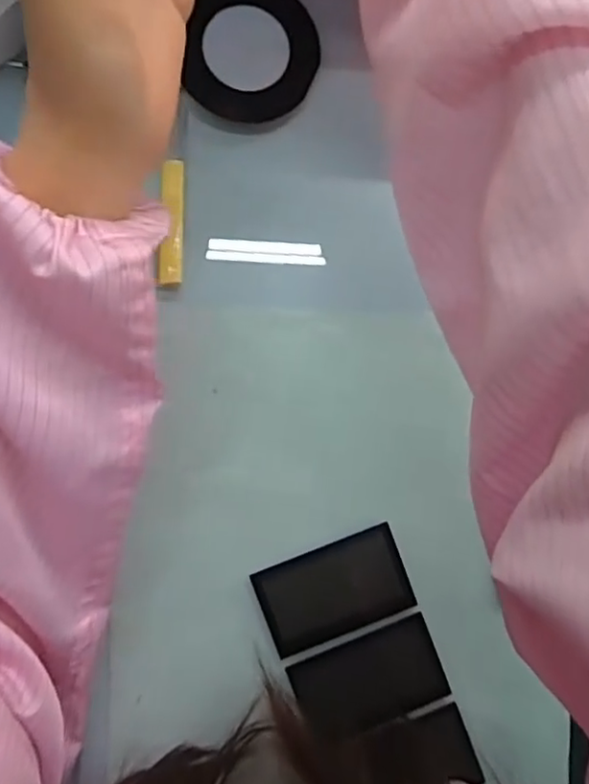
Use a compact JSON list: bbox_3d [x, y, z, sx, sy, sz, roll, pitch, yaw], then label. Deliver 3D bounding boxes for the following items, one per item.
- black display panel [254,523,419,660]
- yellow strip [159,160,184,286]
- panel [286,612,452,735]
[{"bbox_3d":[0.024,0.116,0.366,0.084,0.005,0.052,-20,93,-3],"label":"black display panel"},{"bbox_3d":[-0.068,-0.094,0.349,0.012,0.007,0.067,1,91,-4],"label":"yellow strip"},{"bbox_3d":[0.044,0.166,0.359,0.083,0.011,0.046,-20,93,-3],"label":"panel"}]

